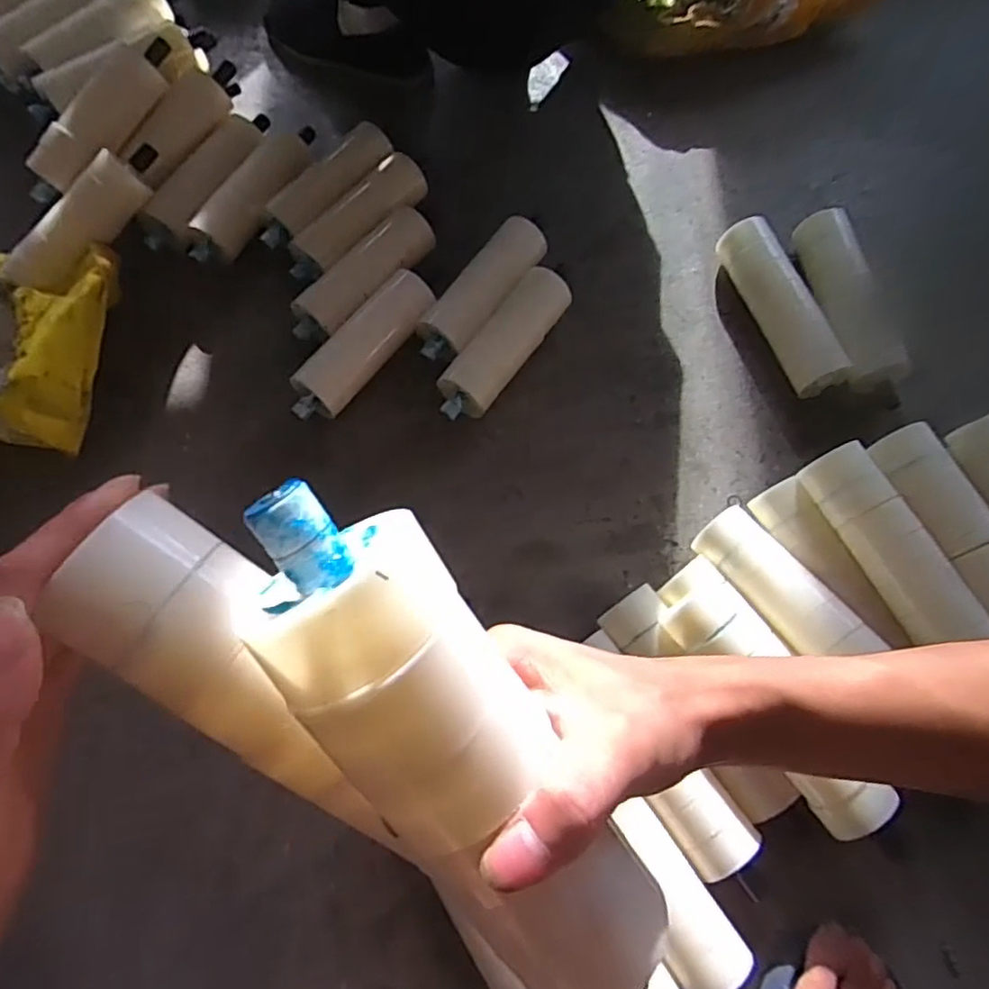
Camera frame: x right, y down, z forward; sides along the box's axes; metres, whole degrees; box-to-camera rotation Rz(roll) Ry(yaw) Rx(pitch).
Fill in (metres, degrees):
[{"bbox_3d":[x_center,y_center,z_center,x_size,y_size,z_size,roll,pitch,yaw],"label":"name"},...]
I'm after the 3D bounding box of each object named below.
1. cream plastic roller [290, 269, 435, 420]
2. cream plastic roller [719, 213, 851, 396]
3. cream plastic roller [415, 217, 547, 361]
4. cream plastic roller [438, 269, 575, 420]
[{"bbox_3d":[-0.144,-0.158,0.706,0.056,0.049,0.200,36,73,12],"label":"cream plastic roller"},{"bbox_3d":[0.317,-0.208,0.724,0.064,0.064,0.211,-22,71,-9],"label":"cream plastic roller"},{"bbox_3d":[-0.012,-0.230,0.730,0.062,0.051,0.205,33,73,11],"label":"cream plastic roller"},{"bbox_3d":[0.011,-0.163,0.718,0.060,0.046,0.207,33,73,11],"label":"cream plastic roller"}]

